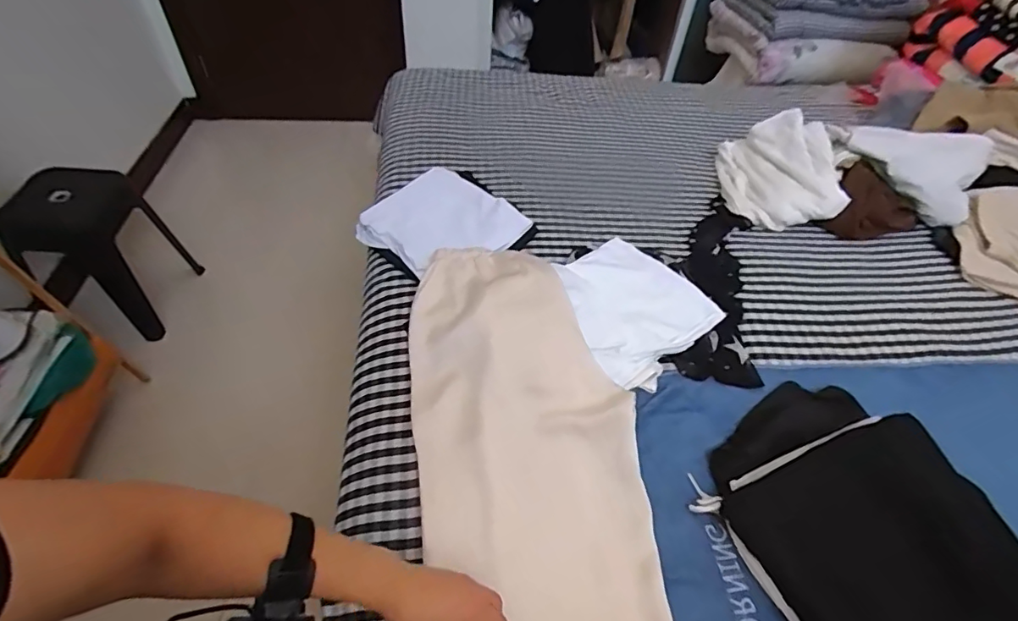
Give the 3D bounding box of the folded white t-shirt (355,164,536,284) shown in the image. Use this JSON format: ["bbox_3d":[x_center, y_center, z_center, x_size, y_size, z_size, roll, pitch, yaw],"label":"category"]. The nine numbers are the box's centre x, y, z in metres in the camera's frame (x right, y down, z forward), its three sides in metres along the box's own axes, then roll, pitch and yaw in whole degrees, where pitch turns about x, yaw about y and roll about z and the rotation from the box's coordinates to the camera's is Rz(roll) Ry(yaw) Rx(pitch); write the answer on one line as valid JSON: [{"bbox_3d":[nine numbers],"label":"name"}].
[{"bbox_3d":[-0.139,-0.176,0.983,0.283,0.036,0.255,36,62,26],"label":"folded white t-shirt"}]

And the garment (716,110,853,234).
[{"bbox_3d":[0.623,-0.320,1.164,0.225,0.137,0.313,9,46,3],"label":"garment"}]

